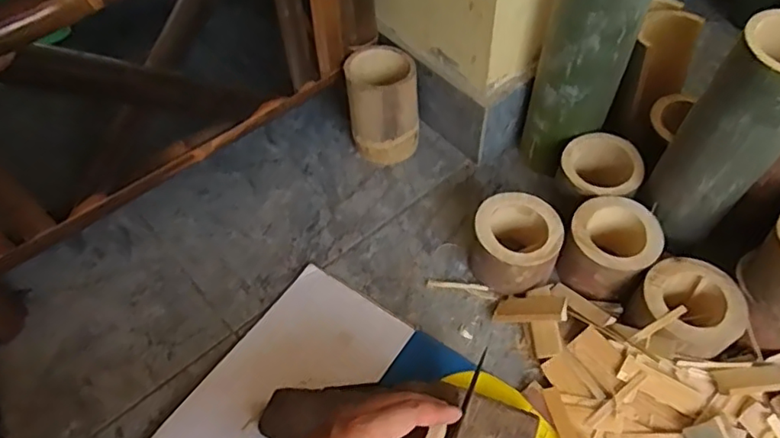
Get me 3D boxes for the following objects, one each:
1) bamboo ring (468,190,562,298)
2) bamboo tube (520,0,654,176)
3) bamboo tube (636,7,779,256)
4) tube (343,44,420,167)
[{"bbox_3d":[0.136,0.030,0.635,0.088,0.079,0.087,-1,54,2],"label":"bamboo ring"},{"bbox_3d":[0.212,-0.188,0.623,0.094,0.304,0.091,14,56,12],"label":"bamboo tube"},{"bbox_3d":[0.316,-0.065,0.550,0.095,0.243,0.082,31,61,23],"label":"bamboo tube"},{"bbox_3d":[-0.007,-0.138,0.732,0.085,0.129,0.085,2,54,4],"label":"tube"}]

